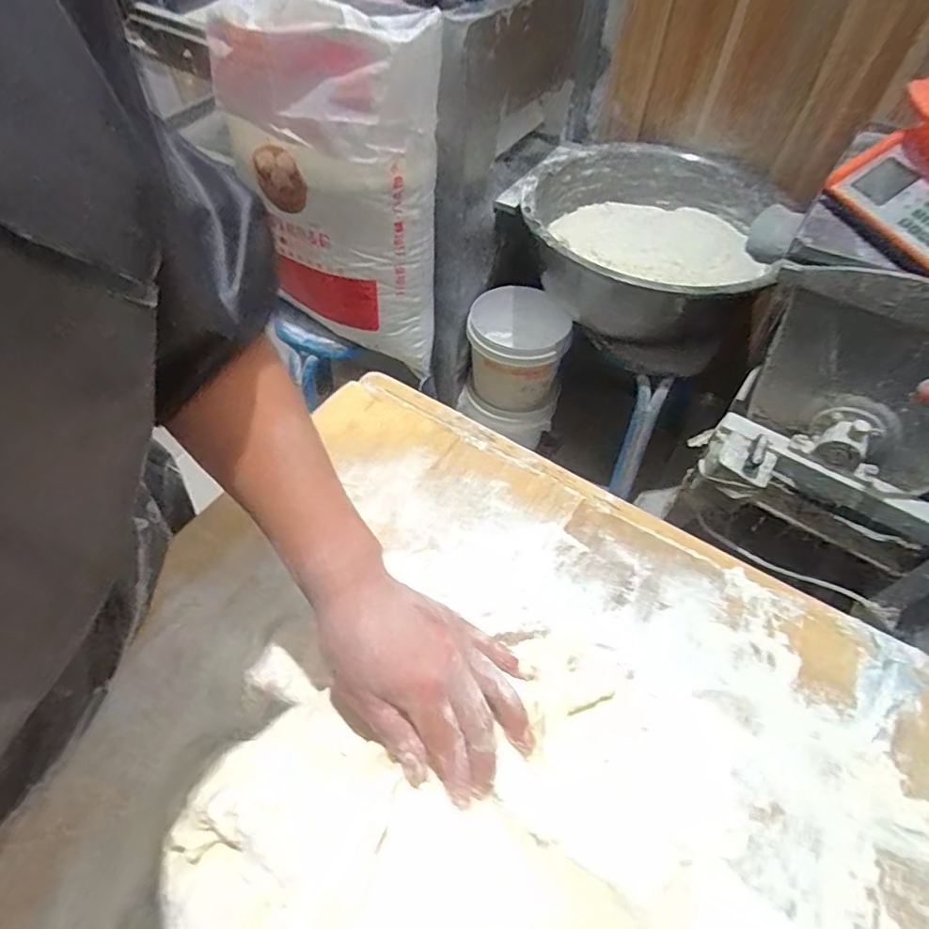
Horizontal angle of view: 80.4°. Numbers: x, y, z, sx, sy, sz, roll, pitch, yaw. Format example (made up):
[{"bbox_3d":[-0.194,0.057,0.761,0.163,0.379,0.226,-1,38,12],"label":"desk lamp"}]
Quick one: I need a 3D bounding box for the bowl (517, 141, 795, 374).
[{"bbox_3d":[0.364,-0.448,1.149,0.495,0.325,0.576,14,50,10],"label":"bowl"}]

